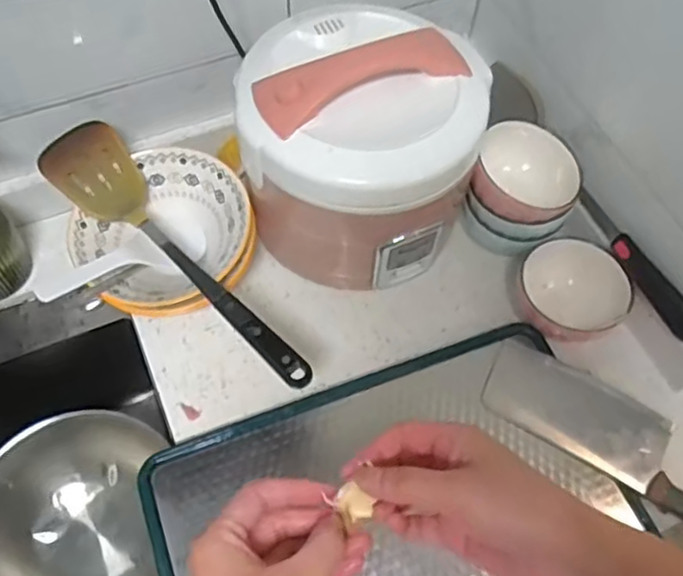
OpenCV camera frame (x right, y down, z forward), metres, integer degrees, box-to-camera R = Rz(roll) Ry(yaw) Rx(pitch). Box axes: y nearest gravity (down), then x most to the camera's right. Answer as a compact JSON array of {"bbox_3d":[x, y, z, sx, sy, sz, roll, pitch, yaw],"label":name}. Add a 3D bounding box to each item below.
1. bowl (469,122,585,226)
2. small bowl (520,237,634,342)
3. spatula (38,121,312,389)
[{"bbox_3d":[0.196,-0.119,0.697,0.108,0.044,0.109,1,62,-2],"label":"bowl"},{"bbox_3d":[0.247,0.006,0.702,0.103,0.058,0.110,1,62,-2],"label":"small bowl"},{"bbox_3d":[-0.159,-0.029,0.628,0.078,0.038,0.356,-38,69,-20],"label":"spatula"}]

